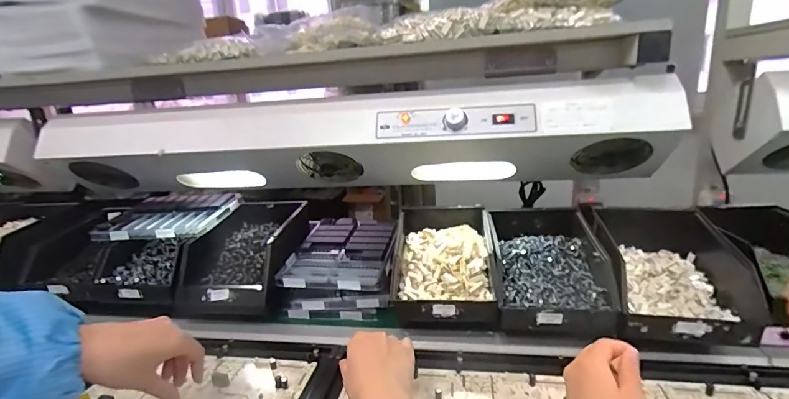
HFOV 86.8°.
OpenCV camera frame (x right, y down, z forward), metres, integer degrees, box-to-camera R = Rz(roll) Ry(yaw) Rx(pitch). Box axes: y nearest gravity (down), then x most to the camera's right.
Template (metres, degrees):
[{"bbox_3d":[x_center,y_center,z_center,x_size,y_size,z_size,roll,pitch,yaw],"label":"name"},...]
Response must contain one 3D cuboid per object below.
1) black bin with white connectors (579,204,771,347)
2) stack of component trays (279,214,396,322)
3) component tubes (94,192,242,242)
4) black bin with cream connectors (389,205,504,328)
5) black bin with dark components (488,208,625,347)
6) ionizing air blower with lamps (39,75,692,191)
[{"bbox_3d":[0.393,0.097,0.594,0.168,0.106,0.223,1,15,16],"label":"black bin with white connectors"},{"bbox_3d":[-0.091,0.118,0.743,0.170,0.102,0.208,-1,15,9],"label":"stack of component trays"},{"bbox_3d":[-0.430,0.028,0.807,0.204,0.046,0.162,-2,15,4],"label":"component tubes"},{"bbox_3d":[0.080,0.110,0.686,0.166,0.123,0.226,-1,15,8],"label":"black bin with cream connectors"},{"bbox_3d":[0.242,0.106,0.656,0.164,0.118,0.271,0,15,12],"label":"black bin with dark components"},{"bbox_3d":[-0.099,-0.095,0.735,1.053,0.167,0.124,-1,15,9],"label":"ionizing air blower with lamps"}]

